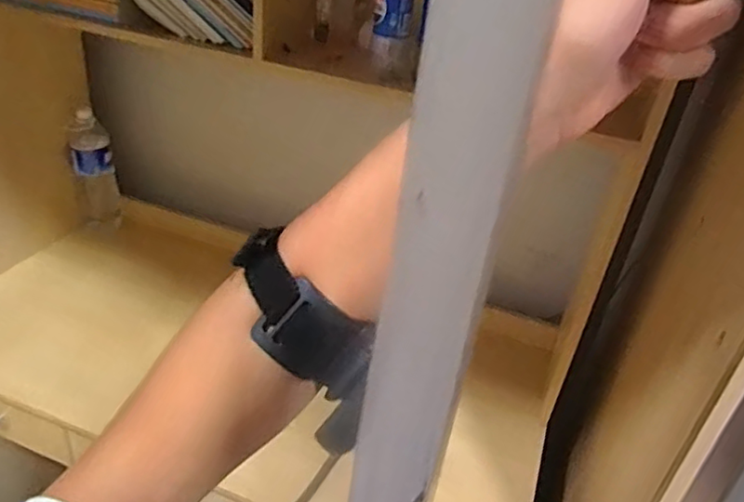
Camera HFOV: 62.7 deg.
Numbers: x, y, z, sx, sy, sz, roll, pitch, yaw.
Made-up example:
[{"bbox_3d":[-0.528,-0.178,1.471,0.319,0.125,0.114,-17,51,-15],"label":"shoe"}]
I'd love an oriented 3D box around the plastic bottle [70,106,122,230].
[{"bbox_3d":[-0.651,-0.186,1.439,0.075,0.273,0.071,-1,34,-10],"label":"plastic bottle"}]

